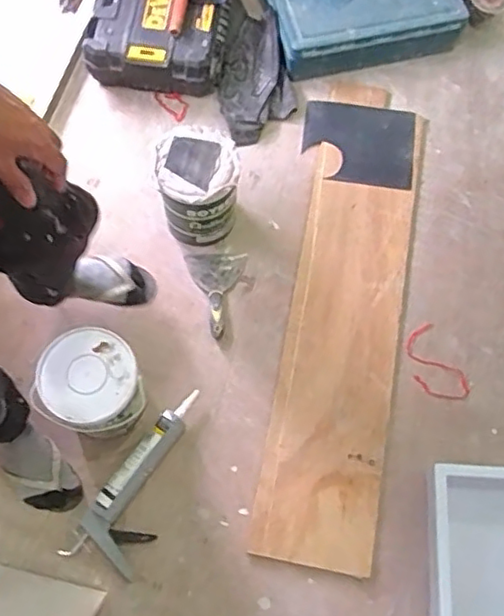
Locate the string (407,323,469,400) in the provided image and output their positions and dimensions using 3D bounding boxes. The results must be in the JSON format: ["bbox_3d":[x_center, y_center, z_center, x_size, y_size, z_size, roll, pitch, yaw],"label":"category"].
[{"bbox_3d":[0.398,0.130,1.359,0.097,0.008,0.178,-25,68,-4],"label":"string"}]

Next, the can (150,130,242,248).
[{"bbox_3d":[-0.110,-0.254,1.368,0.169,0.251,0.154,1,70,-2],"label":"can"}]

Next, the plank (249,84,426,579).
[{"bbox_3d":[0.221,-0.025,1.401,0.244,0.018,1.142,9,69,6],"label":"plank"}]

